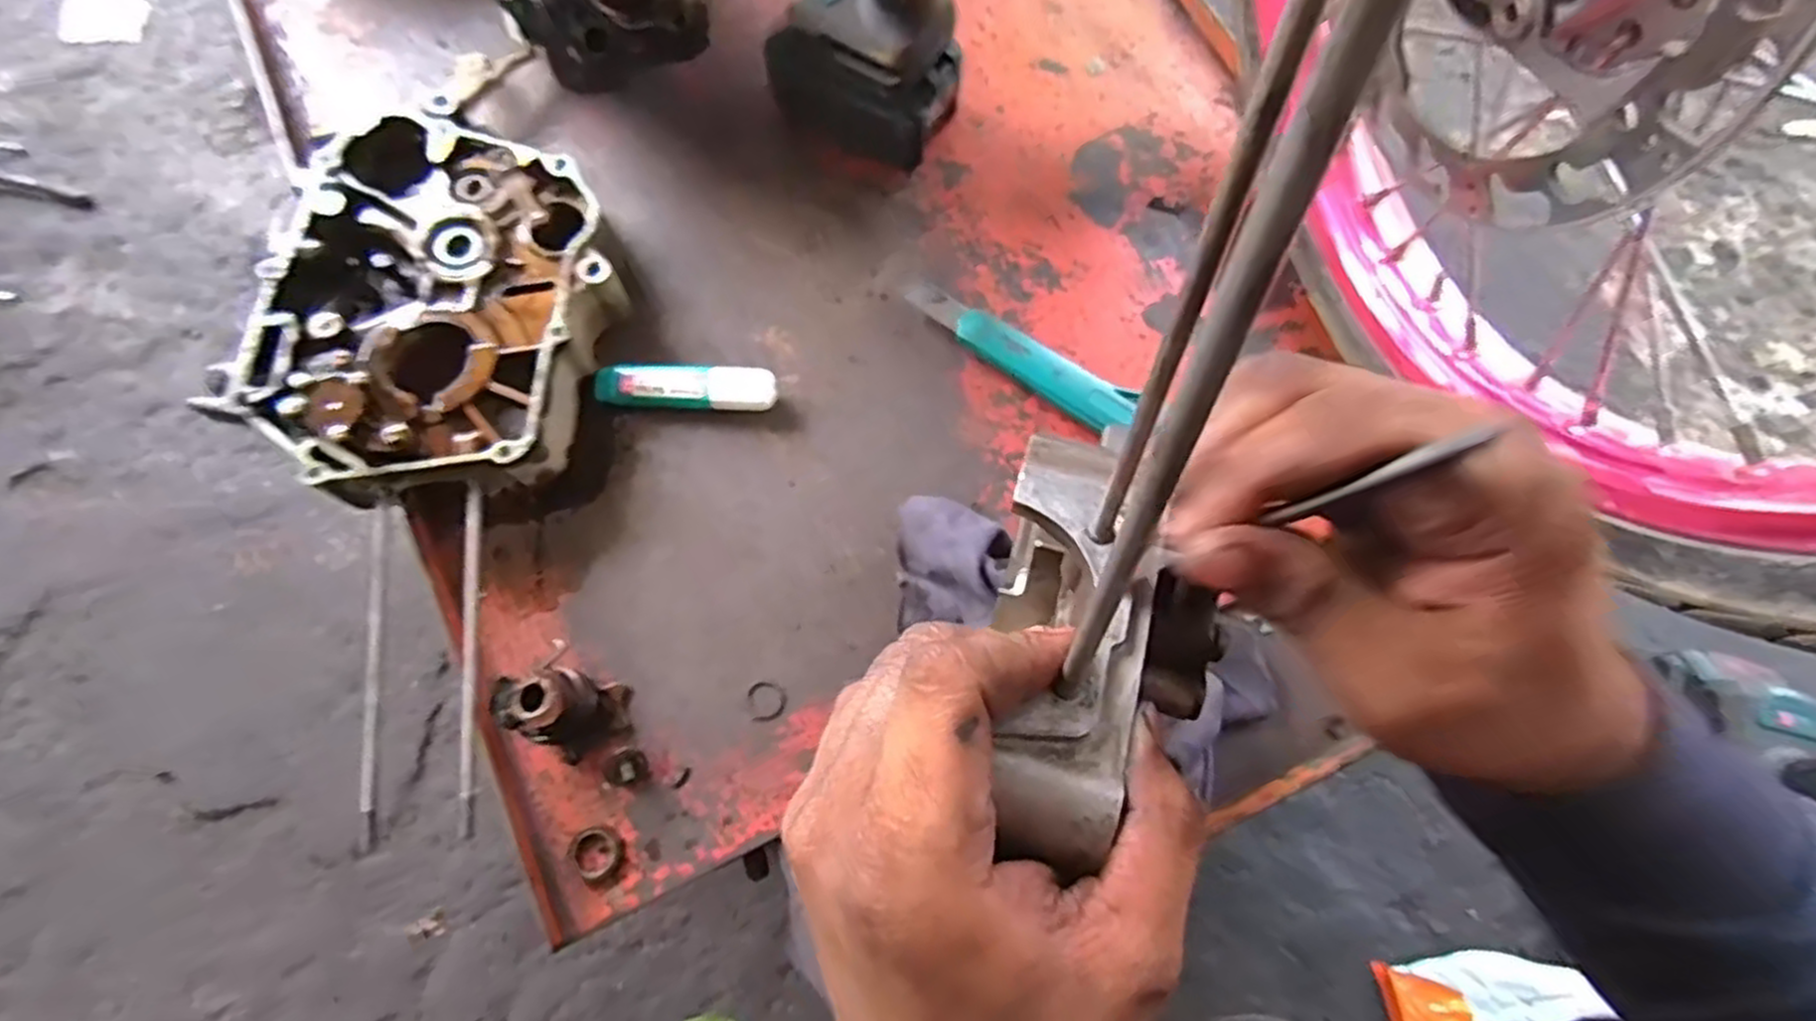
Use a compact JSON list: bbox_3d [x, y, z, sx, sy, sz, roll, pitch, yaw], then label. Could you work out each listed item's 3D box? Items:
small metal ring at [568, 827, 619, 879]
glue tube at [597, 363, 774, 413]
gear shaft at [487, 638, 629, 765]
[{"bbox_3d":[-0.162,0.176,0.408,0.025,0.005,0.024,0,75,1],"label":"small metal ring"},{"bbox_3d":[-0.131,-0.072,0.473,0.105,0.018,0.027,2,75,1],"label":"glue tube"},{"bbox_3d":[-0.178,0.100,0.411,0.053,0.035,0.045,40,79,10],"label":"gear shaft"}]

